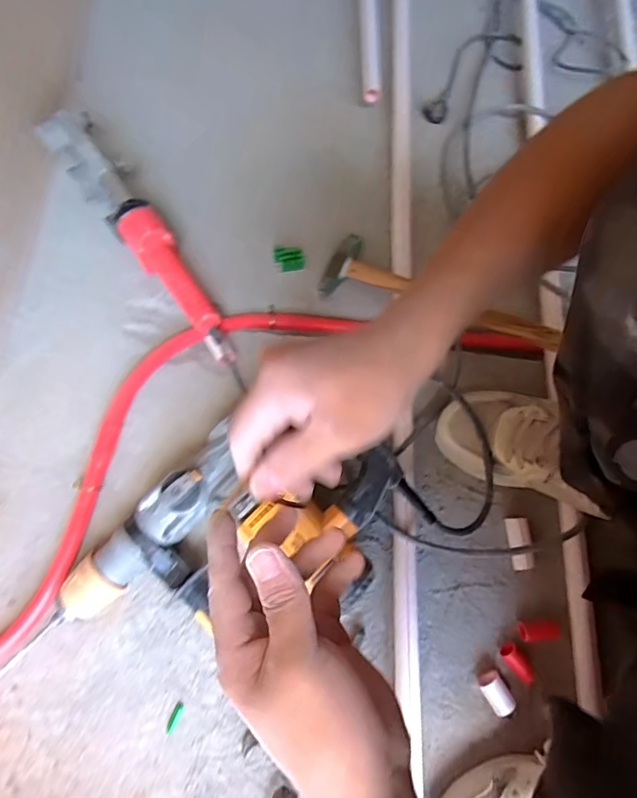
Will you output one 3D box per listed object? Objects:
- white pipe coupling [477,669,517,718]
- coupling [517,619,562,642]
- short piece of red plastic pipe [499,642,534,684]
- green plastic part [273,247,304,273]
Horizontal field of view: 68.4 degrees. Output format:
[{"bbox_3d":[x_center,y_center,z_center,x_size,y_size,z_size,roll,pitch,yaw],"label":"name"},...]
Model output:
[{"bbox_3d":[0.194,0.319,0.510,0.028,0.022,0.040,-30,76,-11],"label":"white pipe coupling"},{"bbox_3d":[0.250,0.261,0.530,0.047,0.016,0.020,-4,72,-4],"label":"coupling"},{"bbox_3d":[0.221,0.291,0.520,0.020,0.014,0.040,-38,77,-13],"label":"short piece of red plastic pipe"},{"bbox_3d":[-0.040,-0.191,0.642,0.040,0.025,0.028,-9,72,-5],"label":"green plastic part"}]

